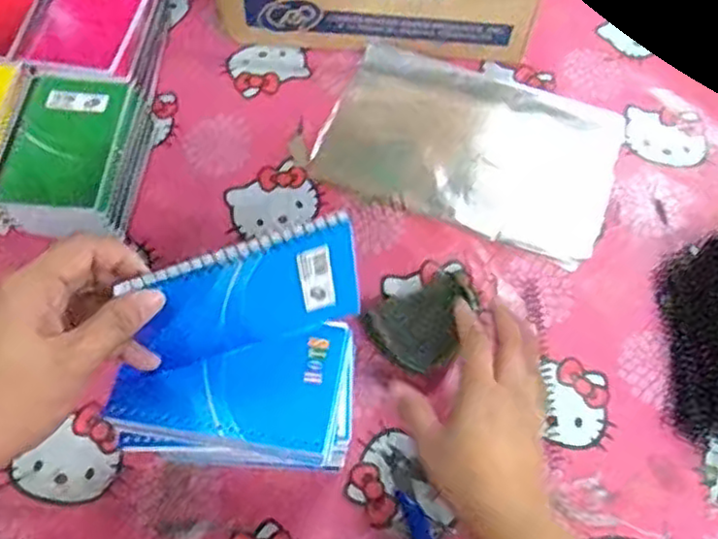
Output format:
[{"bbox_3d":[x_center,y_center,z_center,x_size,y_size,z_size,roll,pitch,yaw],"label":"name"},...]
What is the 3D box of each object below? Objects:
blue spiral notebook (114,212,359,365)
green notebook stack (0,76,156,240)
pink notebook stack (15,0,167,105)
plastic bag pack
[{"bbox_3d":[-0.059,0.015,0.401,0.118,0.078,0.005,-17,48,-13],"label":"blue spiral notebook"},{"bbox_3d":[-0.236,-0.089,0.598,0.101,0.058,0.154,3,63,-1],"label":"green notebook stack"},{"bbox_3d":[-0.239,-0.217,0.665,0.102,0.062,0.137,7,63,1],"label":"pink notebook stack"},{"bbox_3d":[0.102,-0.114,0.654,0.262,0.011,0.167,21,65,8],"label":"plastic bag pack"}]

